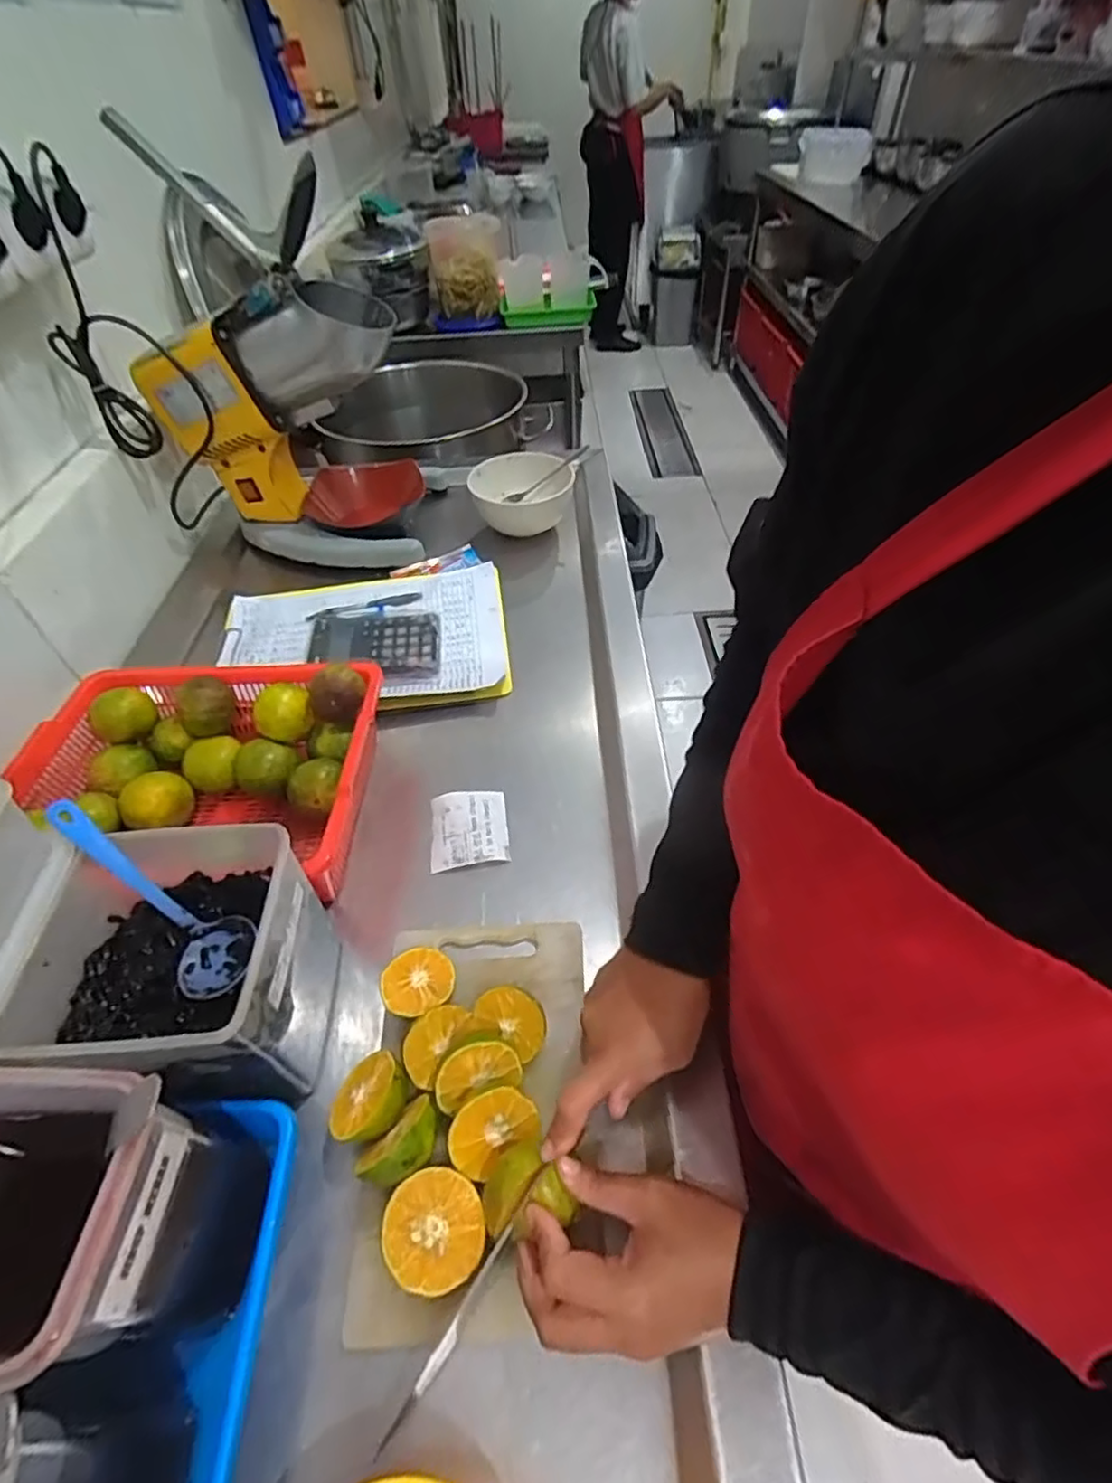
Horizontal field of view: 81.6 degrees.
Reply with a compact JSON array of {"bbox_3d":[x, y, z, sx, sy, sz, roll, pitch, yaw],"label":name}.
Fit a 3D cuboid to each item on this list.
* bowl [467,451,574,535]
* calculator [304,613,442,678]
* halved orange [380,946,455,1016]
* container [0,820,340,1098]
[{"bbox_3d":[-0.048,-0.339,0.892,0.135,0.069,0.135,-1,47,1],"label":"bowl"},{"bbox_3d":[-0.201,-0.113,0.718,0.146,0.023,0.101,0,48,2],"label":"calculator"},{"bbox_3d":[-0.099,0.176,0.470,0.050,0.022,0.048,-1,47,1],"label":"halved orange"},{"bbox_3d":[-0.241,0.154,0.425,0.147,0.143,0.133,-6,48,-3],"label":"container"}]

